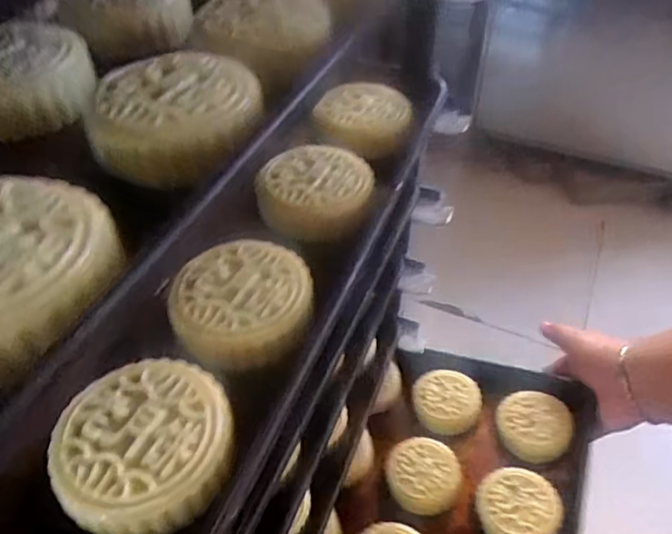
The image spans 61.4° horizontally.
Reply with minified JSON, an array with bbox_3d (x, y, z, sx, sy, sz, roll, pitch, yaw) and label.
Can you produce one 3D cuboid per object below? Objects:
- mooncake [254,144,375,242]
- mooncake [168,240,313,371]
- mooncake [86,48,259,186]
[{"bbox_3d":[-0.014,-0.047,0.356,0.069,0.027,0.069,0,46,0],"label":"mooncake"},{"bbox_3d":[-0.048,0.017,0.288,0.068,0.021,0.066,0,46,0],"label":"mooncake"},{"bbox_3d":[-0.065,-0.063,0.234,0.066,0.024,0.065,0,46,0],"label":"mooncake"}]

